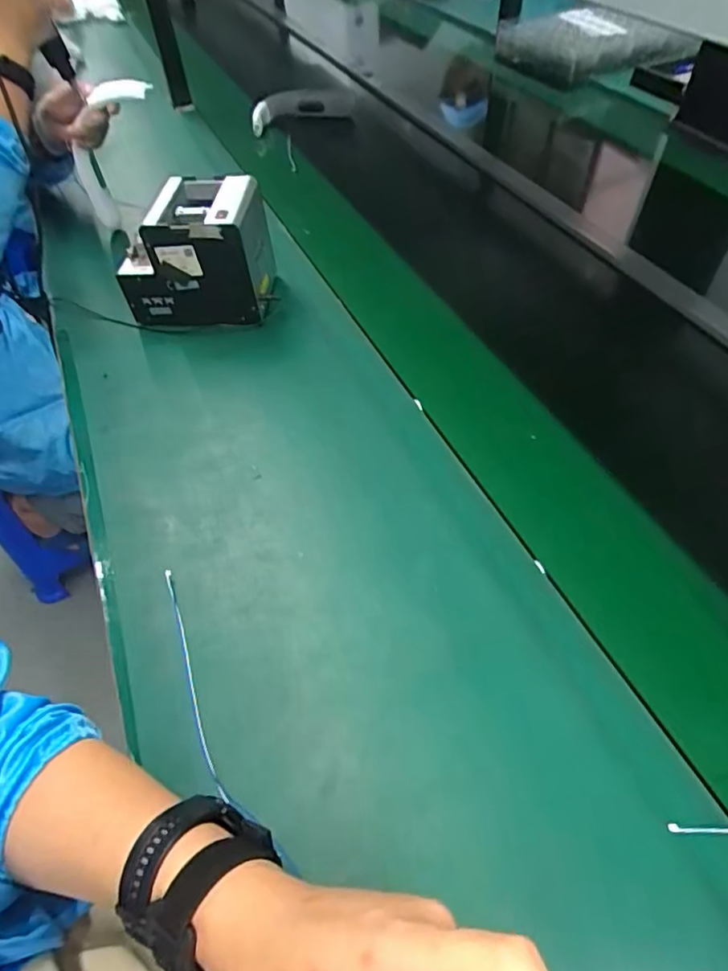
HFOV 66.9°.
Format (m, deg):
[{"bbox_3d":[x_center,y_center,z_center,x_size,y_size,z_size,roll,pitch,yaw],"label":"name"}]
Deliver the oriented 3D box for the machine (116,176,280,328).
[{"bbox_3d":[-0.228,-0.314,0.743,0.190,0.147,0.136,-2,55,0],"label":"machine"}]

